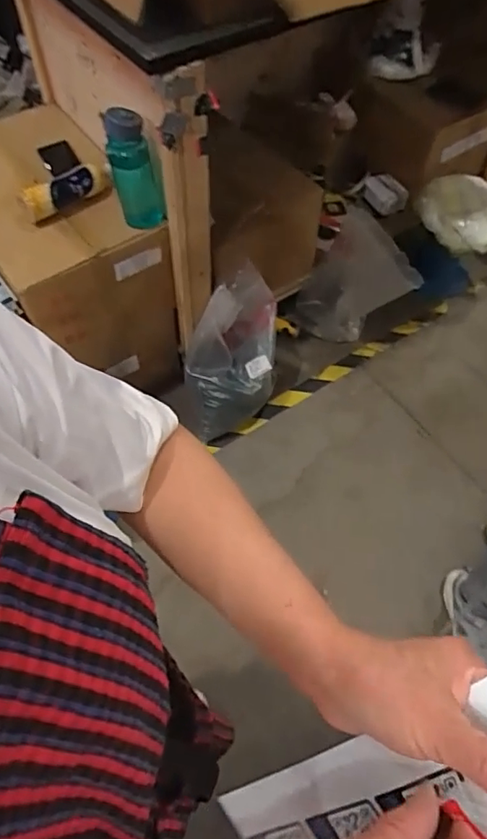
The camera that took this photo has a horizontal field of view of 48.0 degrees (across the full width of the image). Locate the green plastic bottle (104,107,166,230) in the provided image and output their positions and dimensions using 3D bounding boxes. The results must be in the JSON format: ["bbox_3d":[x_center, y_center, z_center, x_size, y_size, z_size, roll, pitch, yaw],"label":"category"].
[{"bbox_3d":[-0.213,-0.489,1.078,0.093,0.220,0.074,-12,60,-8],"label":"green plastic bottle"}]

